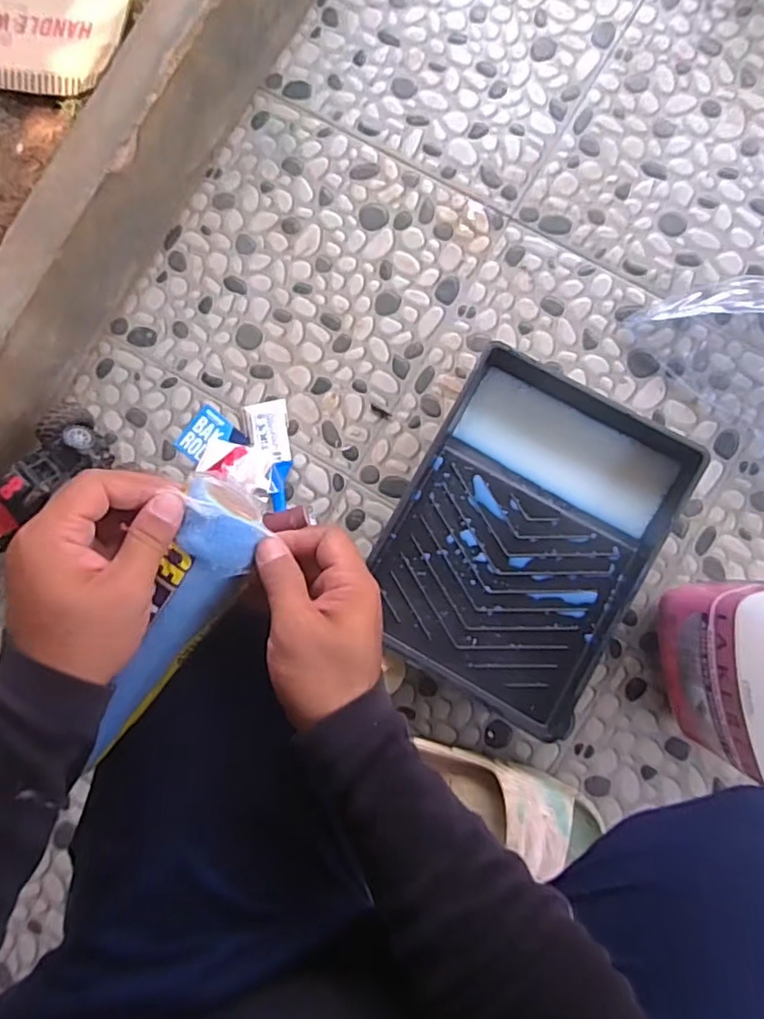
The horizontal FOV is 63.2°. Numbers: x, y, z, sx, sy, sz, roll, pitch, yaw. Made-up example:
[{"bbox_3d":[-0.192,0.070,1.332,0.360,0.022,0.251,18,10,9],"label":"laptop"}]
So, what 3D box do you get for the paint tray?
[{"bbox_3d":[0.168,0.029,0.748,0.284,0.073,0.385,28,89,4],"label":"paint tray"}]

